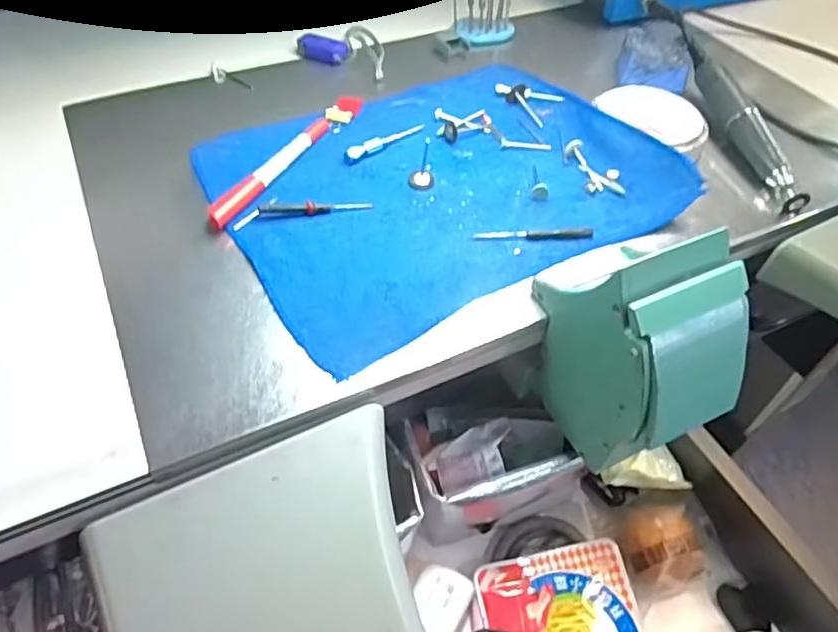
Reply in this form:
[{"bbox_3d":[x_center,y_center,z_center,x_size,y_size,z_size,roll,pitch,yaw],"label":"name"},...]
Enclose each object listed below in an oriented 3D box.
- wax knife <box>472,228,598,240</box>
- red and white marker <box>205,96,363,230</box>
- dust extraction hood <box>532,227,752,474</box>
[{"bbox_3d":[0.078,-0.056,0.412,0.080,0.006,0.009,0,50,-2],"label":"wax knife"},{"bbox_3d":[-0.096,-0.123,0.455,0.018,0.009,0.182,23,53,16],"label":"red and white marker"},{"bbox_3d":[0.127,0.016,0.359,0.089,0.132,0.111,-15,52,-14],"label":"dust extraction hood"}]

